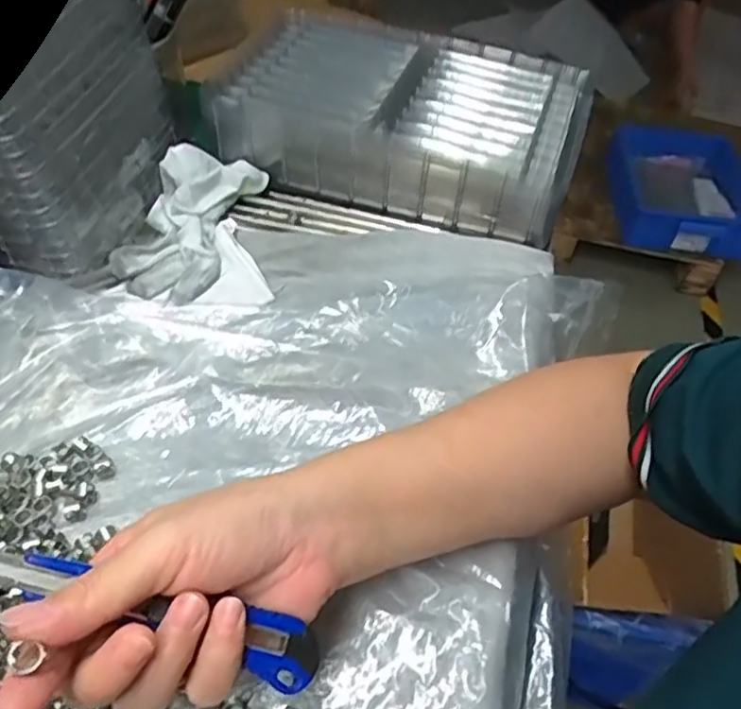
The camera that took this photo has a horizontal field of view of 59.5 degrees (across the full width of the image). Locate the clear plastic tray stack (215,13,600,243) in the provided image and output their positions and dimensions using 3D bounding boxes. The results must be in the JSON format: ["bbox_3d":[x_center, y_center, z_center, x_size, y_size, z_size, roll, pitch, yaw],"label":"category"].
[{"bbox_3d":[0.035,-0.209,0.561,0.284,0.065,0.200,16,50,9],"label":"clear plastic tray stack"}]

